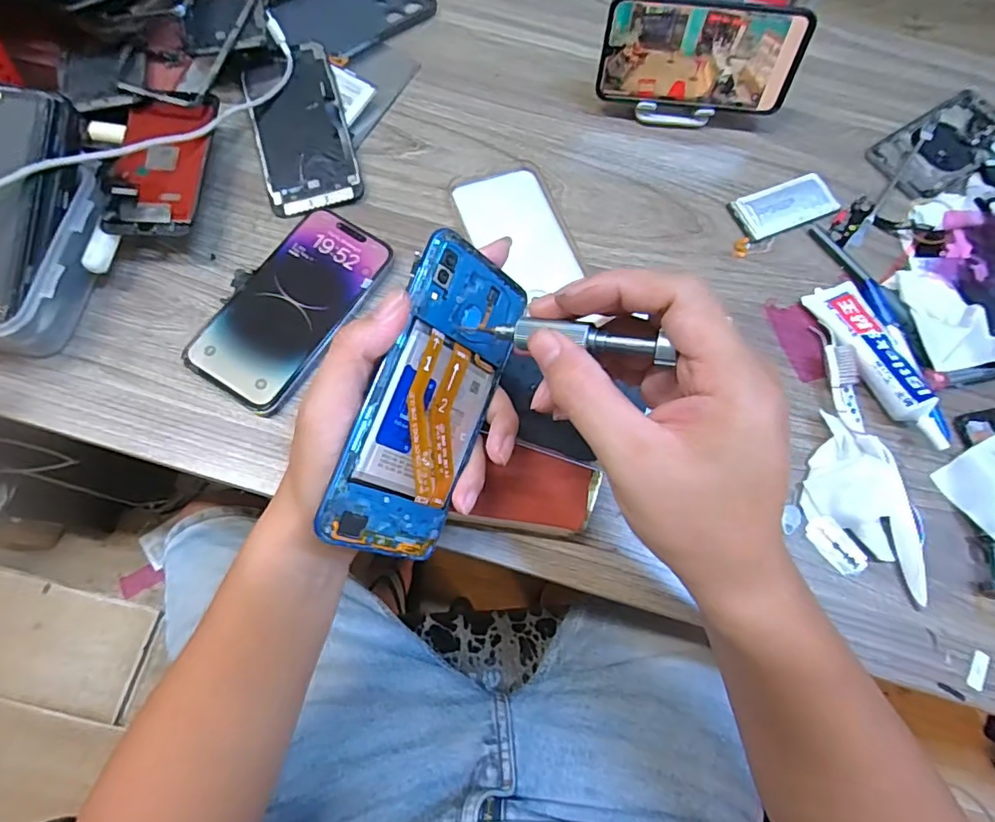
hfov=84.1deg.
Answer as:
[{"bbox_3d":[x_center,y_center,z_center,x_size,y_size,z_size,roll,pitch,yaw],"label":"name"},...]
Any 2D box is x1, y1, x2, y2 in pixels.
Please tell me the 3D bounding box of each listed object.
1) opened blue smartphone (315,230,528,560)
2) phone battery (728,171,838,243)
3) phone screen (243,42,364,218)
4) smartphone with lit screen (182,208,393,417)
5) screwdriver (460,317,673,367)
[{"bbox_3d":[-0.032,-0.005,0.275,0.004,0.070,0.153,13,81,45],"label":"opened blue smartphone"},{"bbox_3d":[0.242,-0.173,0.466,0.088,0.010,0.040,-21,74,-9],"label":"phone battery"},{"bbox_3d":[-0.163,-0.232,0.453,0.075,0.012,0.150,-17,78,-3],"label":"phone screen"},{"bbox_3d":[-0.150,-0.077,0.405,0.075,0.015,0.156,31,73,8],"label":"smartphone with lit screen"},{"bbox_3d":[0.027,-0.034,0.241,0.096,0.011,0.013,10,70,24],"label":"screwdriver"}]

